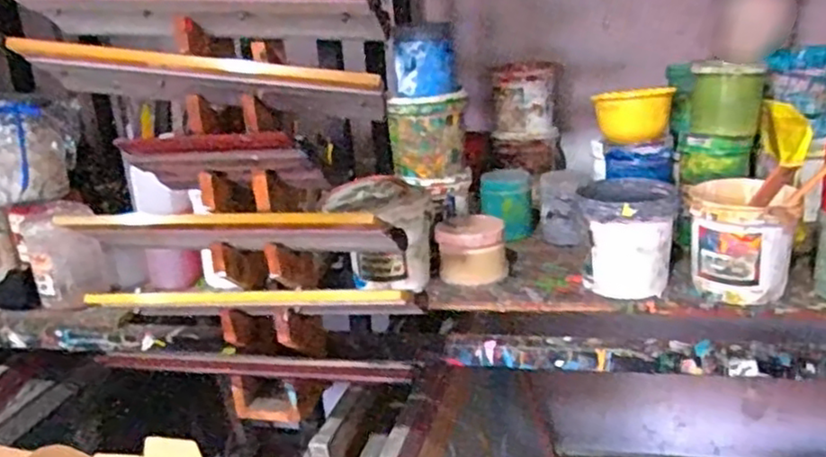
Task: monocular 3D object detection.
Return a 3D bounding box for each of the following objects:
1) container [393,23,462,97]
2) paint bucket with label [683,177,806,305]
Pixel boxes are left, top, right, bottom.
[{"bbox_3d":[0.017,-0.248,0.998,0.090,0.093,0.102,-4,18,3],"label":"container"},{"bbox_3d":[0.405,0.023,0.849,0.112,0.135,0.119,3,20,22],"label":"paint bucket with label"}]

